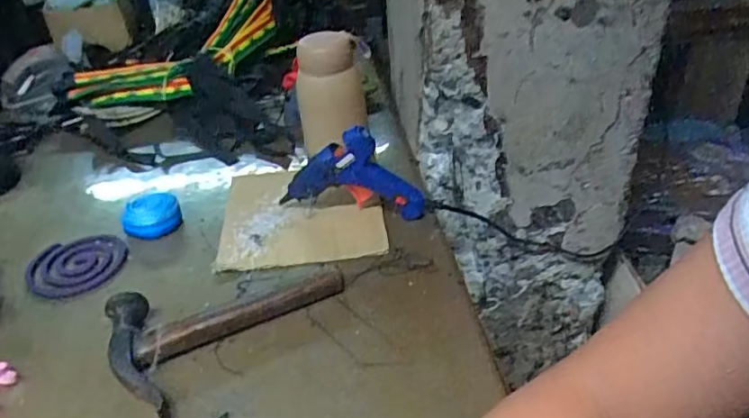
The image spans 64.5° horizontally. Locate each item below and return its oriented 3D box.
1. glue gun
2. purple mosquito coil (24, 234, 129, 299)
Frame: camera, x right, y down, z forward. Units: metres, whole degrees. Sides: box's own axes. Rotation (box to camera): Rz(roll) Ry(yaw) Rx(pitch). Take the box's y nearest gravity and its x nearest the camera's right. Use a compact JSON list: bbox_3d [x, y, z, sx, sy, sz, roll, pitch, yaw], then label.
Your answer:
[{"bbox_3d":[-0.024,-0.035,0.558,0.134,0.093,0.022,4,37,12],"label":"glue gun"},{"bbox_3d":[-0.284,0.052,0.567,0.087,0.006,0.075,-21,43,-29],"label":"purple mosquito coil"}]

